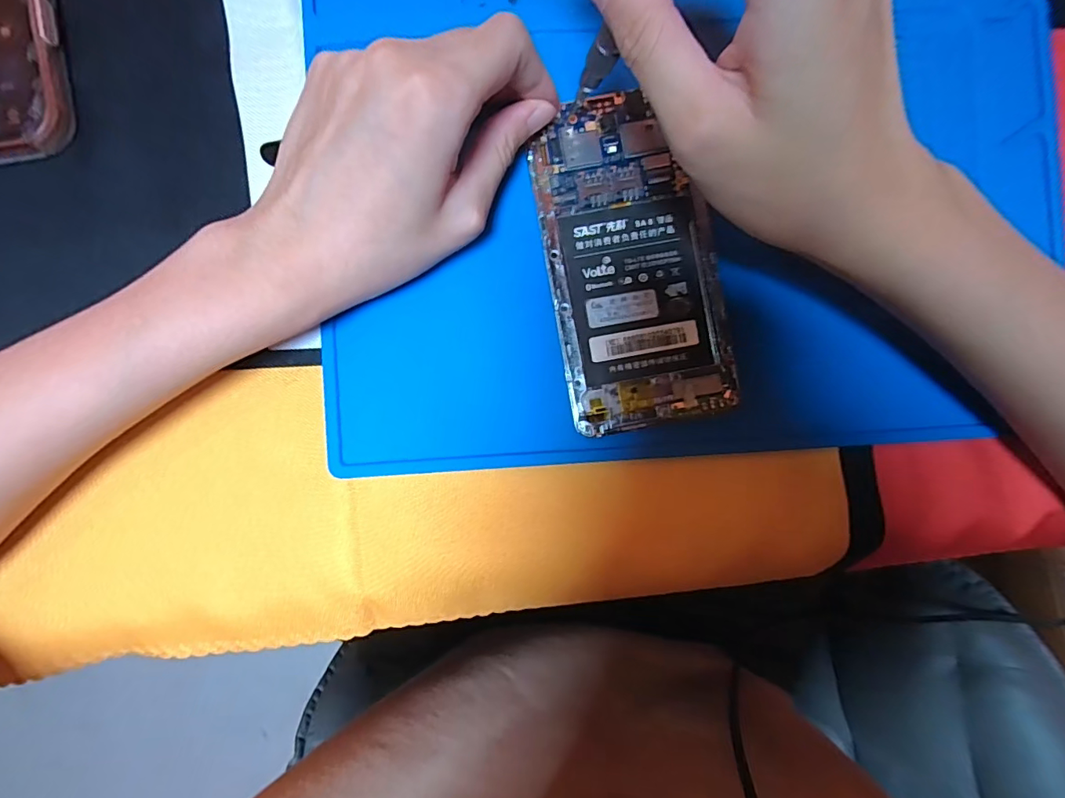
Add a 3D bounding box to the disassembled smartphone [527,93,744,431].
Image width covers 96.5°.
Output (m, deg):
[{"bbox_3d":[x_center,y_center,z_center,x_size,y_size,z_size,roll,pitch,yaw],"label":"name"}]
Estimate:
[{"bbox_3d":[0.041,-0.057,0.200,0.068,0.005,0.135,-12,91,1],"label":"disassembled smartphone"}]

